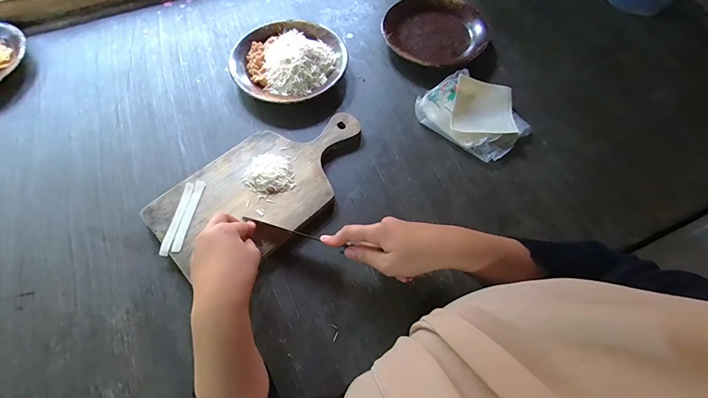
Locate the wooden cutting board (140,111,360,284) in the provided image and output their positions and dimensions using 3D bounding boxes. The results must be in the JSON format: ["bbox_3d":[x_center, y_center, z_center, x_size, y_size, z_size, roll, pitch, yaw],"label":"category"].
[{"bbox_3d":[-0.115,-0.025,0.485,0.307,0.013,0.154,-40,69,-20],"label":"wooden cutting board"}]

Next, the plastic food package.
[{"bbox_3d":[0.191,-0.136,0.548,0.147,0.042,0.122,41,68,19],"label":"plastic food package"}]

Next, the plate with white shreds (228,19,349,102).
[{"bbox_3d":[-0.108,-0.234,0.589,0.182,0.046,0.180,0,61,-1],"label":"plate with white shreds"}]

